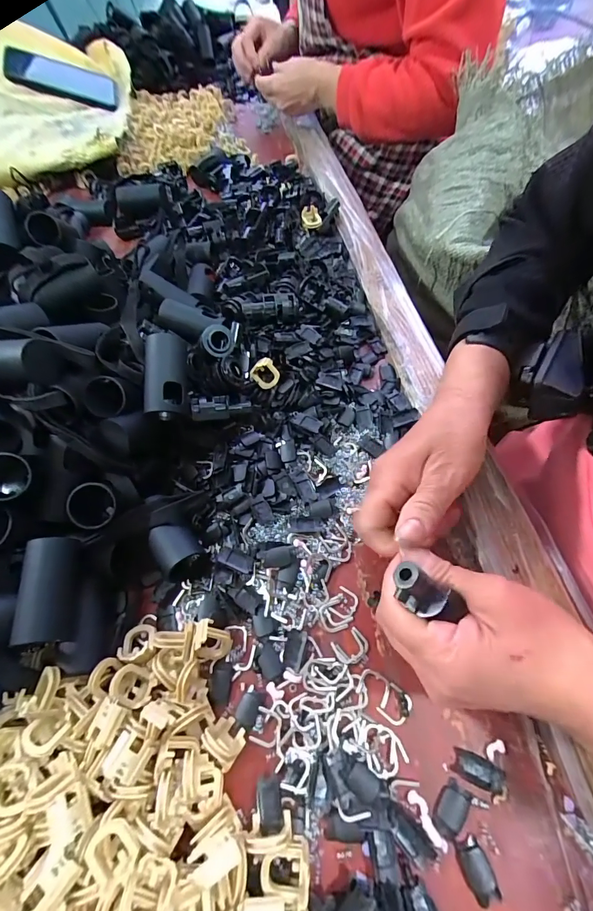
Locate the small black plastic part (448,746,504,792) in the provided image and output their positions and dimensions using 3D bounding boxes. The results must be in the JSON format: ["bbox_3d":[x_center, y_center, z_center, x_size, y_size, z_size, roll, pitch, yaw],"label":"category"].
[{"bbox_3d":[0.101,0.175,0.206,0.026,0.004,0.013,19,63,16],"label":"small black plastic part"}]

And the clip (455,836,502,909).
[{"bbox_3d":[0.091,0.209,0.186,0.014,0.004,0.023,-23,60,-8],"label":"clip"}]

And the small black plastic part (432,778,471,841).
[{"bbox_3d":[0.083,0.190,0.200,0.015,0.004,0.025,27,66,20],"label":"small black plastic part"}]

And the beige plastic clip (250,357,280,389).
[{"bbox_3d":[-0.028,-0.075,0.339,0.023,0.024,0.011,-38,18,17],"label":"beige plastic clip"}]

